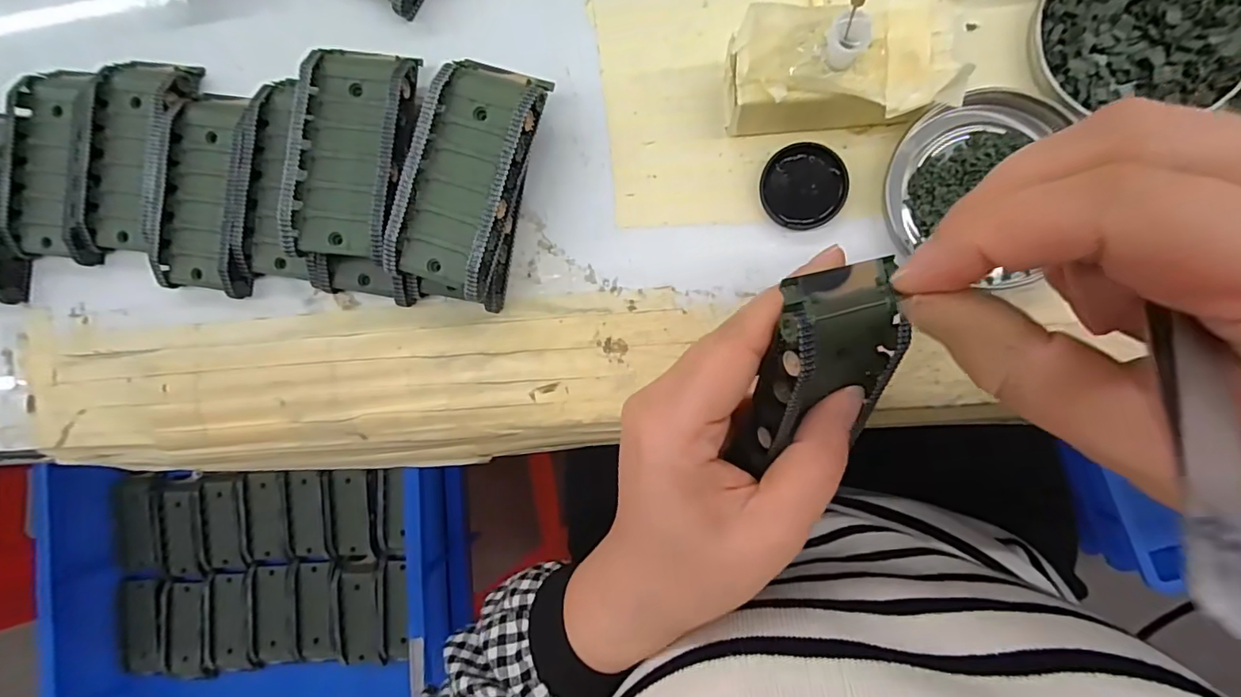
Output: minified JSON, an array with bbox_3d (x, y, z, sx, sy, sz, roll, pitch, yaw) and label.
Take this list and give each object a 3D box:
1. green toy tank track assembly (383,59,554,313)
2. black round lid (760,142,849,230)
[{"bbox_3d":[-0.066,-0.069,0.236,0.048,0.036,0.104,18,93,6],"label":"green toy tank track assembly"},{"bbox_3d":[0.079,-0.070,0.233,0.035,0.007,0.034,0,91,7],"label":"black round lid"}]

